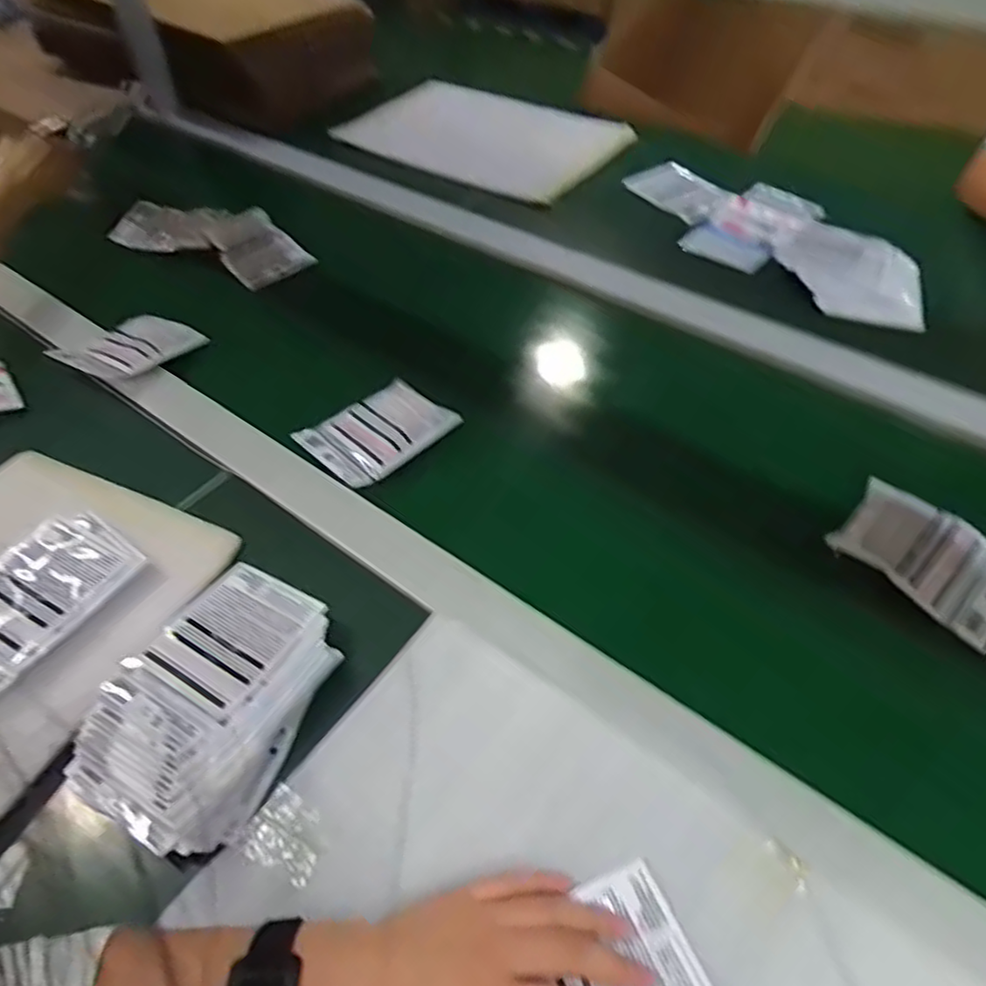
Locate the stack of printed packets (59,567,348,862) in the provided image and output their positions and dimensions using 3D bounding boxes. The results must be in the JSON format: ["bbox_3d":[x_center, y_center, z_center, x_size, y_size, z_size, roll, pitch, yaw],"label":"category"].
[{"bbox_3d":[-0.196,0.138,0.485,0.136,0.039,0.188,17,52,17],"label":"stack of printed packets"}]

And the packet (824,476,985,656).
[{"bbox_3d":[0.353,0.049,0.555,0.131,0.034,0.093,33,58,28],"label":"packet"}]

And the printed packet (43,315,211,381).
[{"bbox_3d":[-0.392,-0.161,0.762,0.084,0.022,0.143,22,40,7],"label":"printed packet"}]

